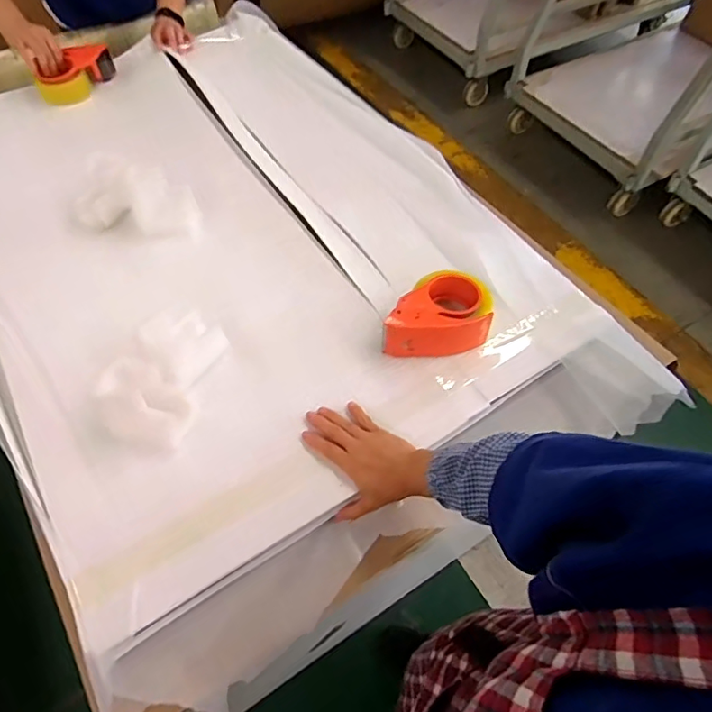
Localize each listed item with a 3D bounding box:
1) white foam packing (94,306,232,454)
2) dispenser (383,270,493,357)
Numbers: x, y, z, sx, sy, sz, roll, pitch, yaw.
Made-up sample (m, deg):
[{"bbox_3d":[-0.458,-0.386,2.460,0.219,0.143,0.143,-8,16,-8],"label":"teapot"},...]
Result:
[{"bbox_3d":[-0.240,0.017,0.680,0.093,0.086,0.193,19,58,13],"label":"white foam packing"},{"bbox_3d":[0.115,-0.058,0.739,0.142,0.062,0.116,5,56,4],"label":"dispenser"}]

